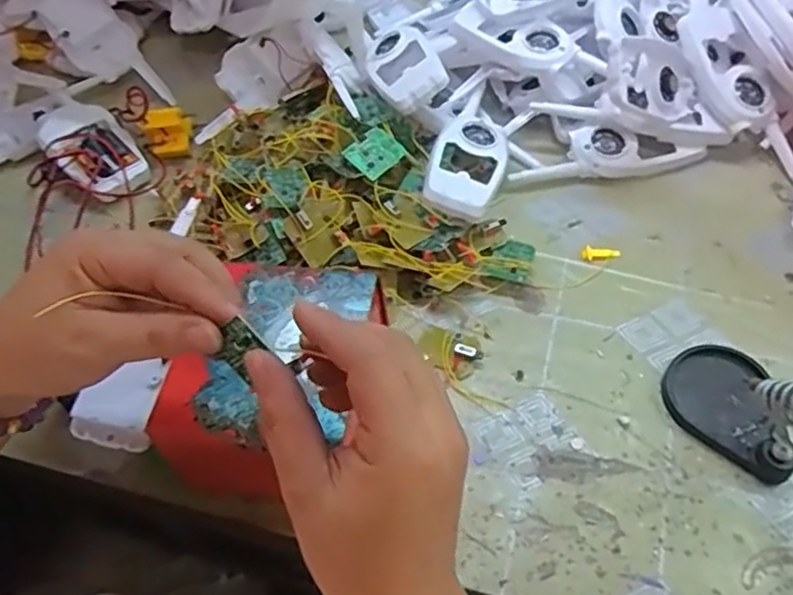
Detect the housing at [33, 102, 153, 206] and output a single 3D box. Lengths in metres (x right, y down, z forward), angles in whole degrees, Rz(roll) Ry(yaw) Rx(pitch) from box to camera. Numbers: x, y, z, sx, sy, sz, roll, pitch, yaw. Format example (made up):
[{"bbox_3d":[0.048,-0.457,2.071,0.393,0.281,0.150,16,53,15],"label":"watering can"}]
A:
[{"bbox_3d":[-0.268,-0.134,0.605,0.065,0.025,0.124,-35,59,-19],"label":"housing"}]

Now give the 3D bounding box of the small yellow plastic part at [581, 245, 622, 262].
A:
[{"bbox_3d":[0.154,-0.033,0.523,0.029,0.006,0.011,2,55,6],"label":"small yellow plastic part"}]

